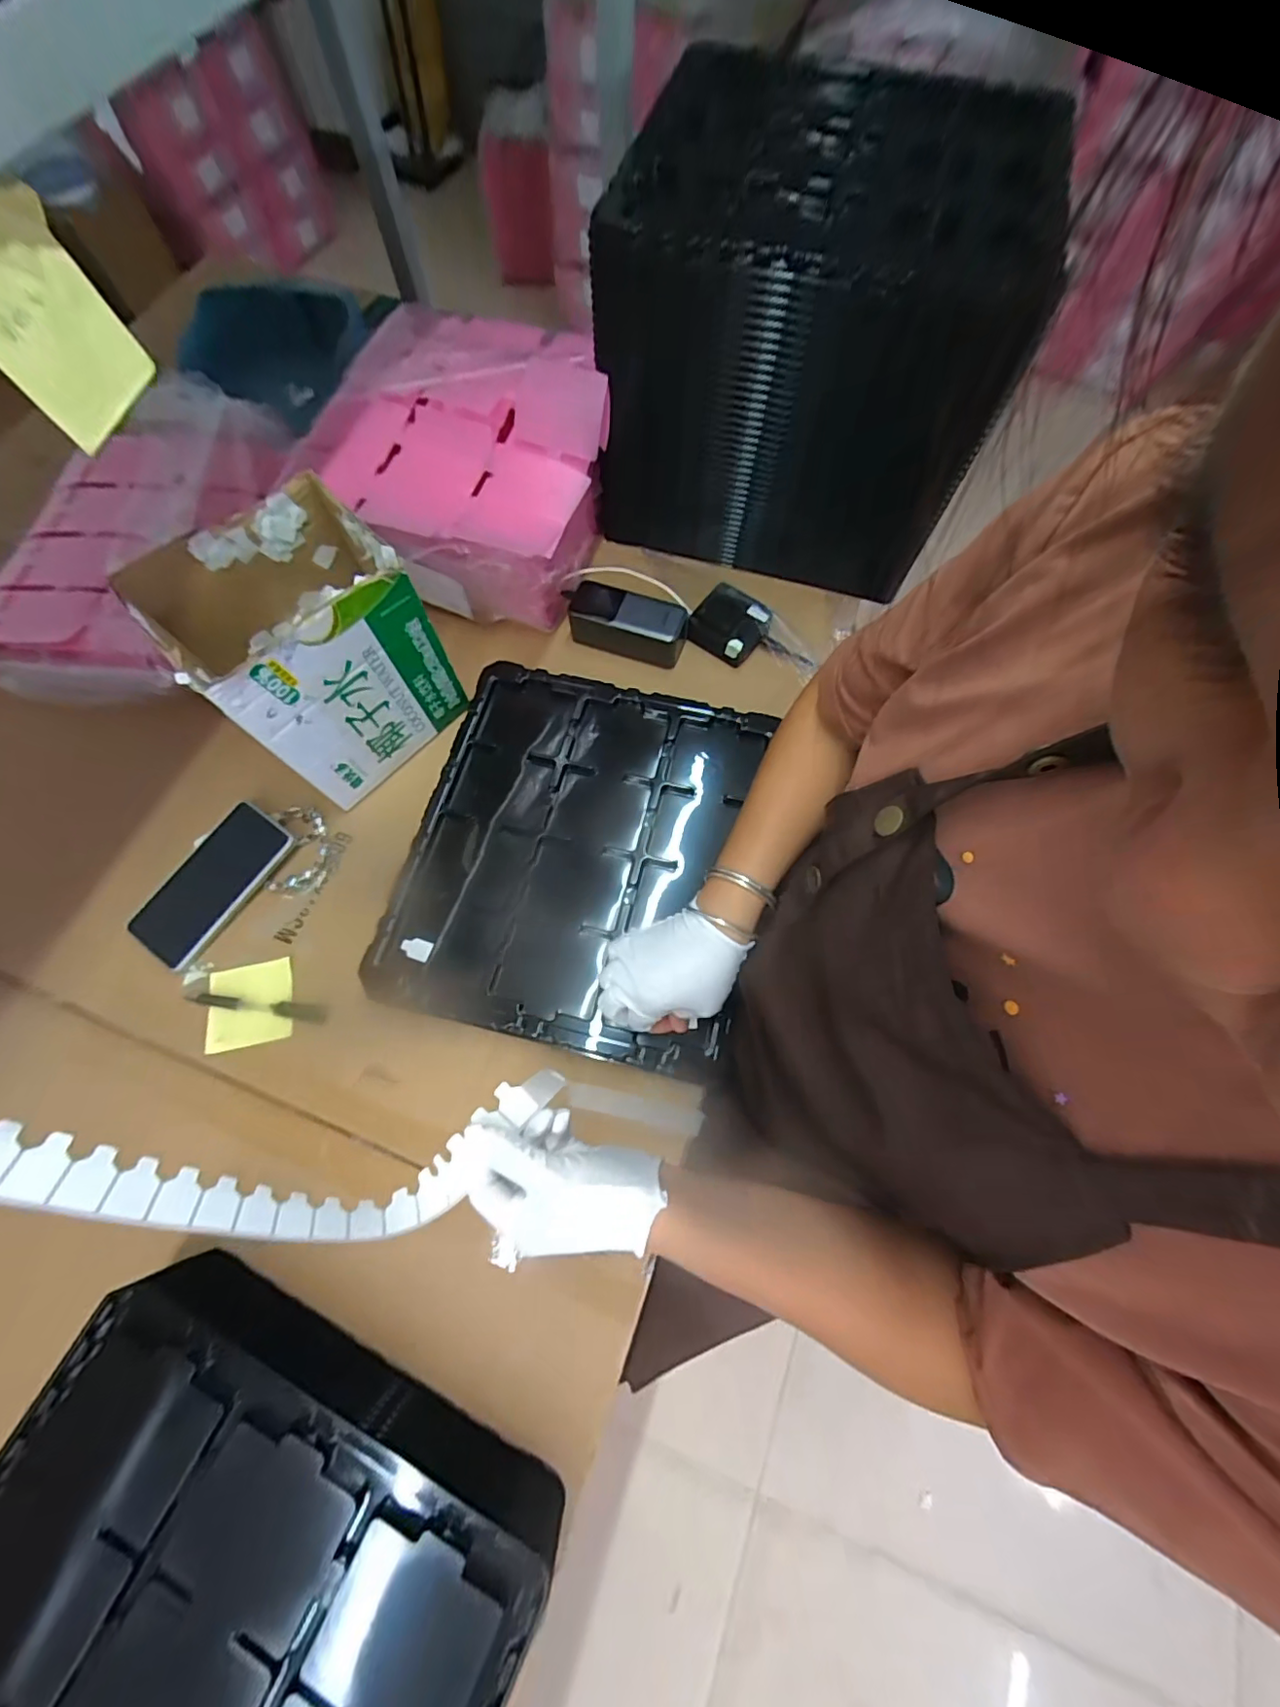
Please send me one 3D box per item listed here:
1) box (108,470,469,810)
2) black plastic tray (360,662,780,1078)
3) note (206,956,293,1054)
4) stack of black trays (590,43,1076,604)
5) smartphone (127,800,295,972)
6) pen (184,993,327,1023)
[{"bbox_3d":[-0.306,-0.195,0.535,0.181,0.190,0.162,-39,75,-14],"label":"box"},{"bbox_3d":[-0.060,-0.009,0.561,0.319,0.026,0.373,12,70,3],"label":"black plastic tray"},{"bbox_3d":[-0.373,0.143,0.531,0.078,0.007,0.076,-11,71,-5],"label":"note"},{"bbox_3d":[0.181,-0.582,0.642,0.373,0.320,0.381,13,70,4],"label":"stack of black trays"},{"bbox_3d":[-0.428,0.027,0.558,0.078,0.009,0.162,36,78,6],"label":"smartphone"},{"bbox_3d":[-0.368,0.144,0.531,0.132,0.014,0.015,8,70,2],"label":"pen"}]

